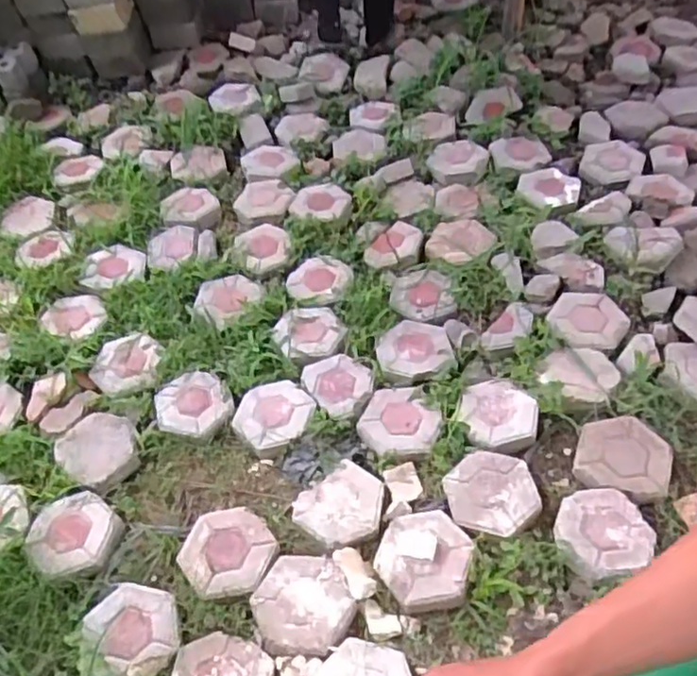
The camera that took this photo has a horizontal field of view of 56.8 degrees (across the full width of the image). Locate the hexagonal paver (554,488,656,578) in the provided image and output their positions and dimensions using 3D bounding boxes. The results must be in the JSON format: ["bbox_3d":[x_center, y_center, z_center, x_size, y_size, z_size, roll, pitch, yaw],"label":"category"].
[{"bbox_3d":[0.548,0.422,1.390,0.208,0.049,0.193,-27,54,-15],"label":"hexagonal paver"}]

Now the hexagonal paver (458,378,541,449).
[{"bbox_3d":[0.375,0.192,1.606,0.193,0.042,0.195,10,53,13],"label":"hexagonal paver"}]

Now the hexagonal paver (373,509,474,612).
[{"bbox_3d":[0.161,0.474,1.390,0.198,0.047,0.218,11,53,14],"label":"hexagonal paver"}]

